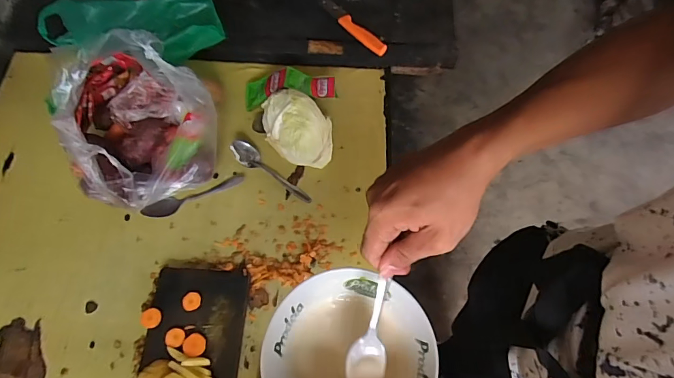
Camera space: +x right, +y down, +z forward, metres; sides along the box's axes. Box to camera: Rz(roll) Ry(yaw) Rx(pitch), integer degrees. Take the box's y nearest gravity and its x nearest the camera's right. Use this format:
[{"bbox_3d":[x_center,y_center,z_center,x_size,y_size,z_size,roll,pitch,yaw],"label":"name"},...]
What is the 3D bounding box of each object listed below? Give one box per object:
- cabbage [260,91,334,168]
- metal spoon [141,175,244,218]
[{"bbox_3d":[-0.068,-0.108,0.701,0.117,0.089,0.133,-14,65,-4],"label":"cabbage"},{"bbox_3d":[-0.242,0.008,0.687,0.169,0.020,0.028,-24,68,-12],"label":"metal spoon"}]

